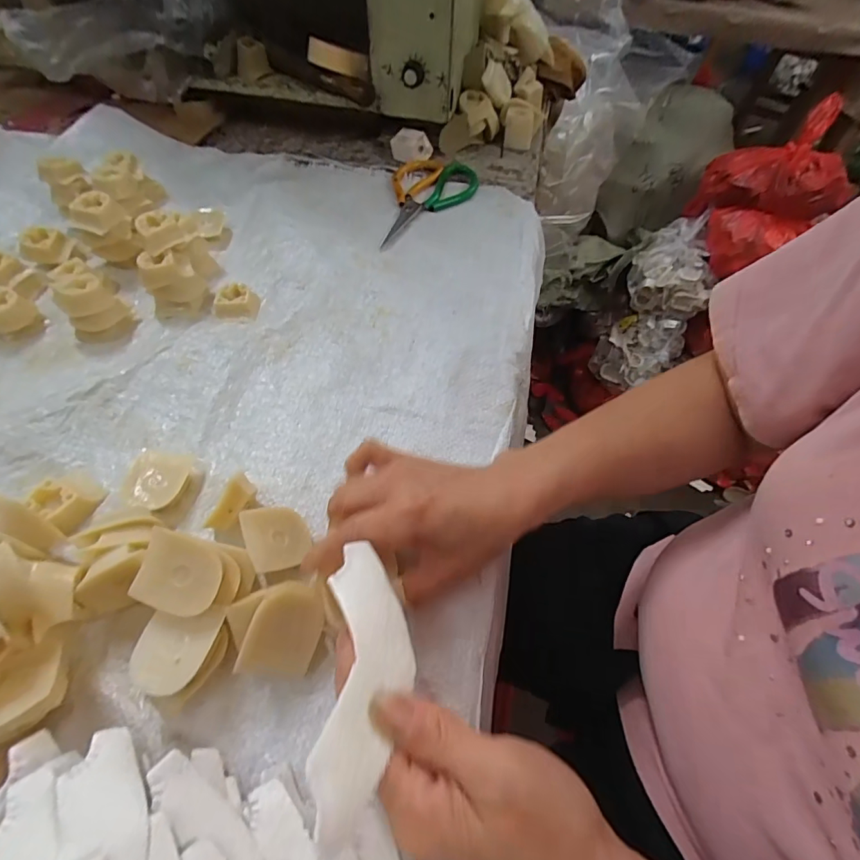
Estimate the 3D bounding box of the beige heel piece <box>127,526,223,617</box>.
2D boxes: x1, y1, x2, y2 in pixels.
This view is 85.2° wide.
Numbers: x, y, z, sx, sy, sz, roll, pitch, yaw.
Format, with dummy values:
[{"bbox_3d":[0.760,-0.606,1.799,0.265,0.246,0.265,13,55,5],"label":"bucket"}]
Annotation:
[{"bbox_3d":[-0.134,0.077,0.252,0.043,0.004,0.038,17,74,-1],"label":"beige heel piece"}]

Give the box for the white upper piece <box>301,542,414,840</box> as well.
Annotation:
[{"bbox_3d":[-0.026,0.097,0.192,0.037,0.017,0.109,3,38,-1],"label":"white upper piece"}]

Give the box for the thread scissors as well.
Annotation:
[{"bbox_3d":[-0.004,-0.267,0.546,0.099,0.016,0.177,11,55,5],"label":"thread scissors"}]

